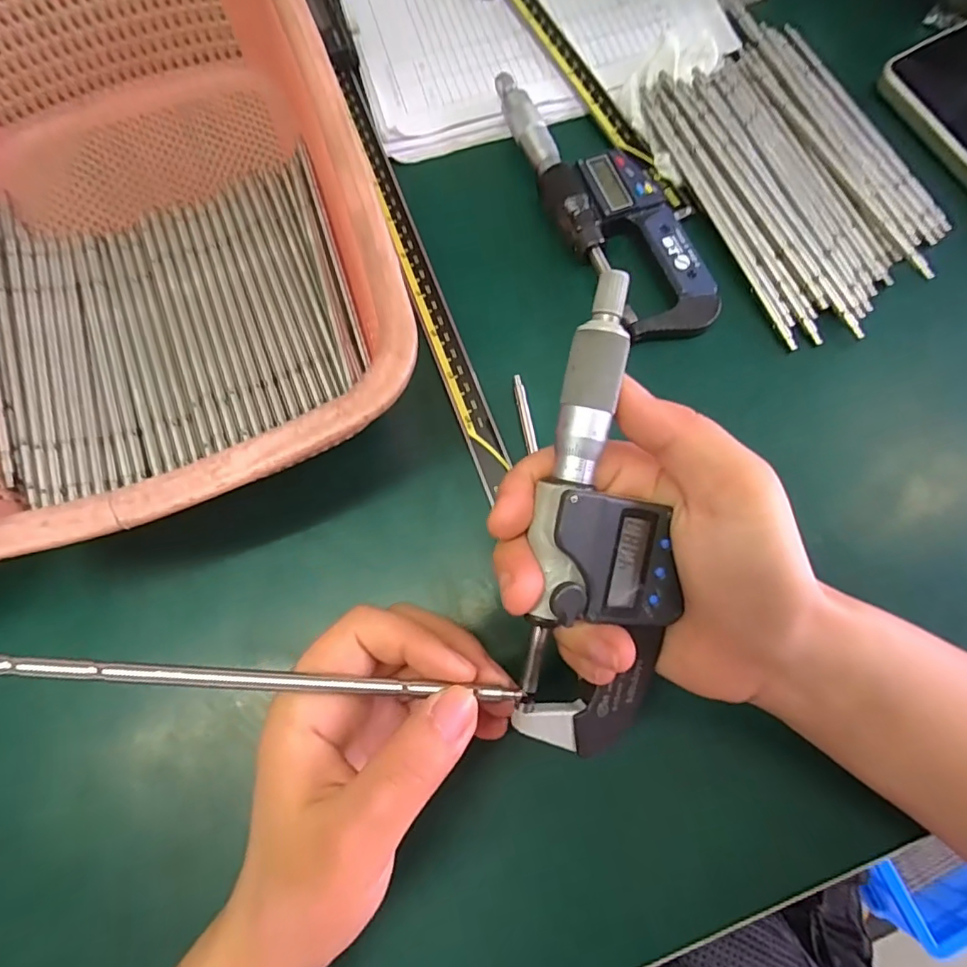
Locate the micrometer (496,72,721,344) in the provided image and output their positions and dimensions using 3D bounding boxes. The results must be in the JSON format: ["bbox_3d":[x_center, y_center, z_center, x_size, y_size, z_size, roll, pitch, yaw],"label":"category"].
[{"bbox_3d":[0.065,-0.153,0.299,0.060,0.026,0.176,-27,76,-7],"label":"micrometer"}]

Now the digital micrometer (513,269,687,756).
[{"bbox_3d":[0.038,0.016,0.181,0.050,0.025,0.157,-2,98,-2],"label":"digital micrometer"}]

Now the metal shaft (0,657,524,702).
[{"bbox_3d":[-0.069,0.061,0.171,0.161,0.008,0.005,7,80,-9],"label":"metal shaft"}]

